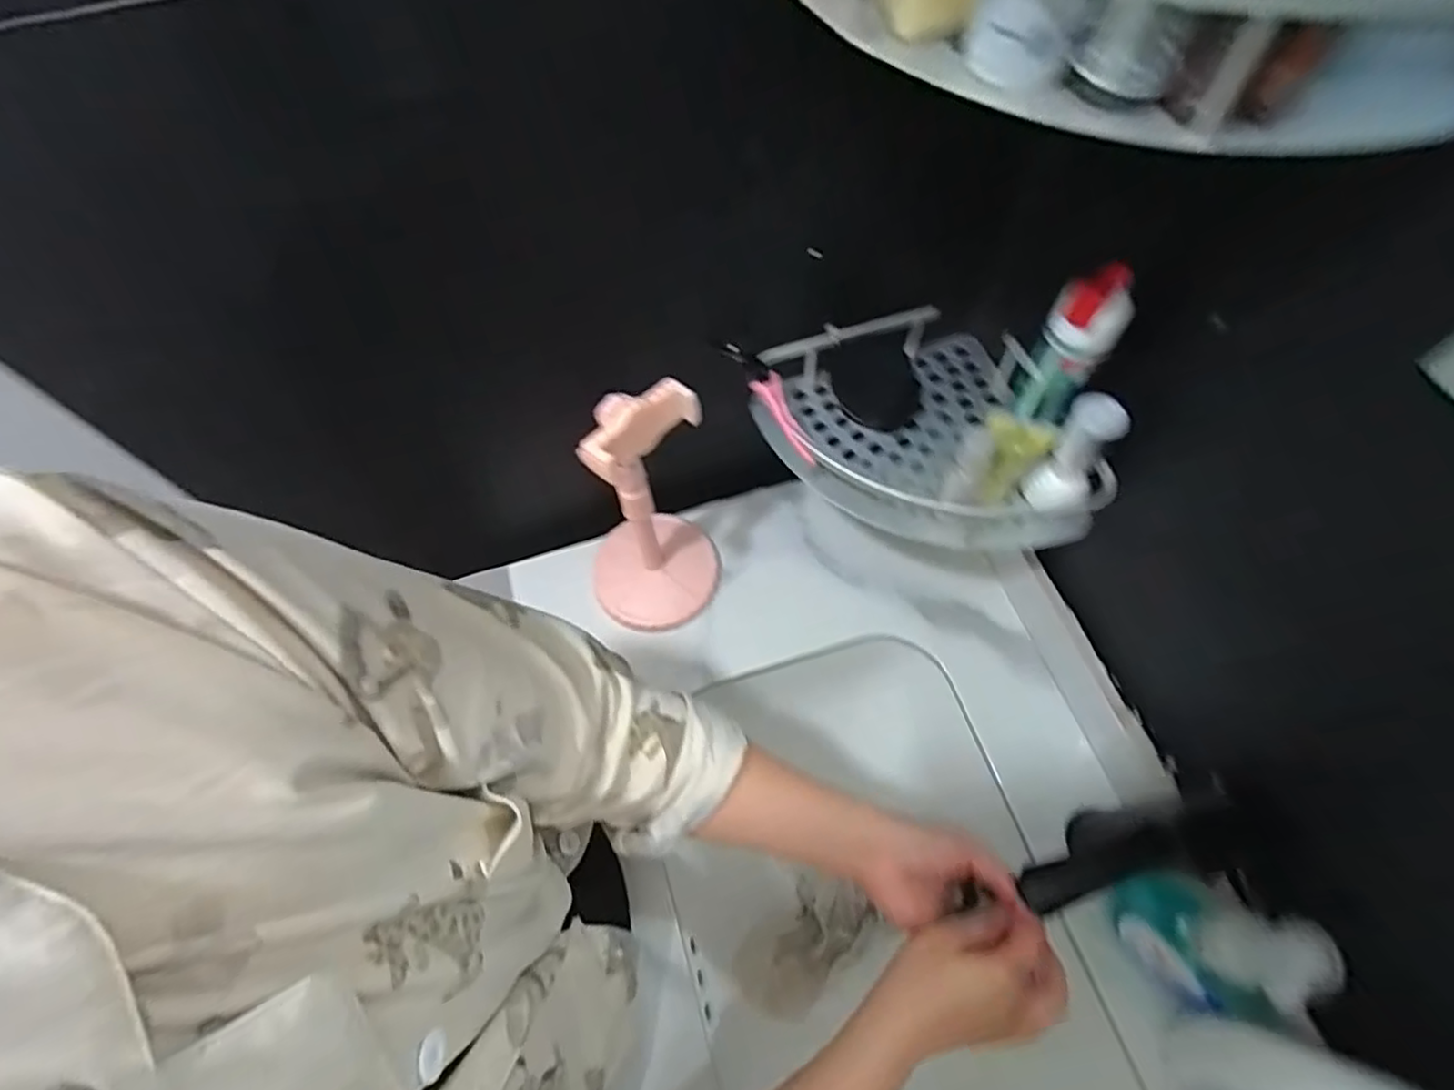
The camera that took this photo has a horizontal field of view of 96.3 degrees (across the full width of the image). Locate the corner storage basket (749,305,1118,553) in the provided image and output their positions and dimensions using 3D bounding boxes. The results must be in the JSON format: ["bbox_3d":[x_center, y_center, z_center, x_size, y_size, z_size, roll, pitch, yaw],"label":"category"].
[{"bbox_3d":[0.153,-0.087,0.516,0.195,0.068,0.207,-11,65,-3],"label":"corner storage basket"}]

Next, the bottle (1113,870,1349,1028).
[{"bbox_3d":[0.313,0.258,0.419,0.054,0.133,0.076,9,65,6],"label":"bottle"}]

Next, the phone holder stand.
[{"bbox_3d":[-0.071,-0.025,0.529,0.115,0.271,0.107,-22,66,-9],"label":"phone holder stand"}]

